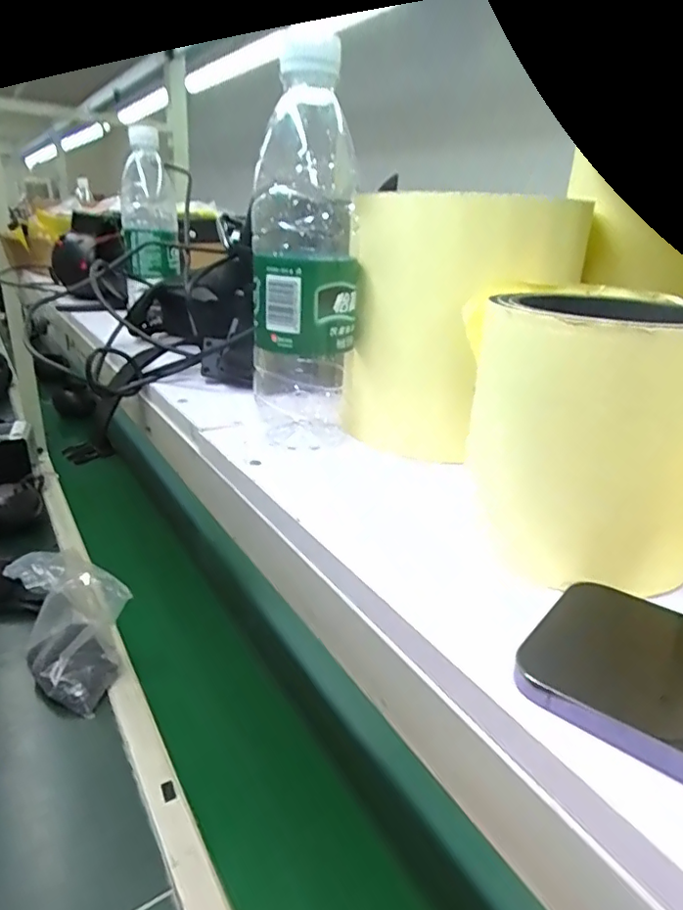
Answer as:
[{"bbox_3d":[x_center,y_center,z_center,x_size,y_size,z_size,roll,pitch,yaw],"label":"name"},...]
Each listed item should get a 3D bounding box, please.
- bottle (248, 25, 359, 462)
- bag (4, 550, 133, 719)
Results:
[{"bbox_3d":[-0.021,-0.112,0.344,0.064,0.214,0.065,3,23,-2],"label":"bottle"},{"bbox_3d":[-0.381,0.246,0.805,0.129,0.167,0.169,-19,29,-37],"label":"bag"}]

